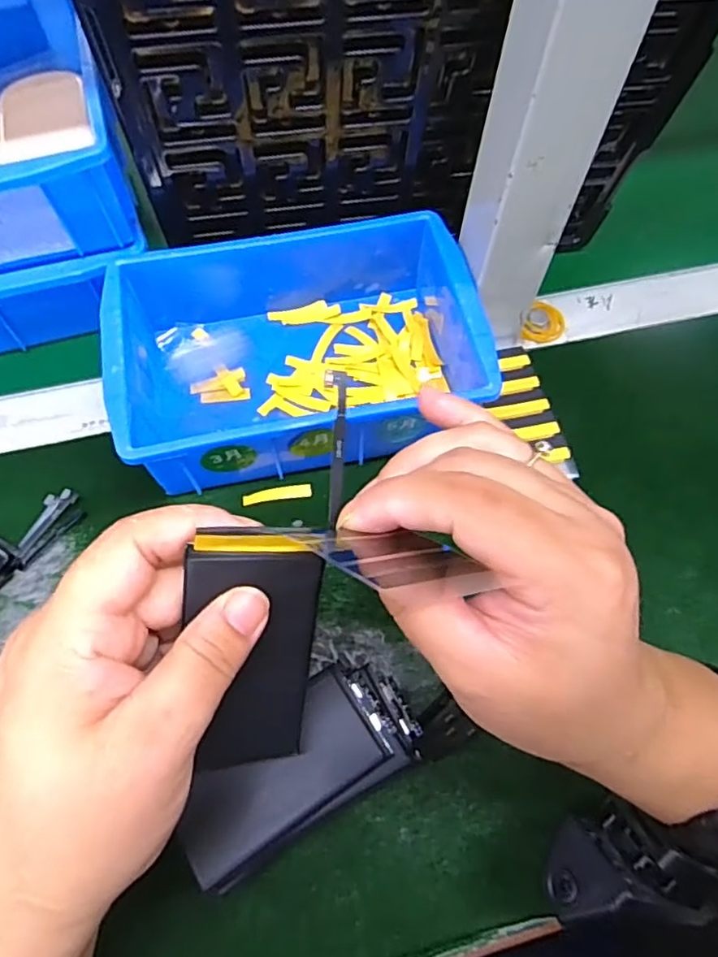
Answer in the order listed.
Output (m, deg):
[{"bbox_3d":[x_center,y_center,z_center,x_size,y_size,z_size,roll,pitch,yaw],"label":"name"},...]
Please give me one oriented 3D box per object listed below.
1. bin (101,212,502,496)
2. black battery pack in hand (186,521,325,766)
[{"bbox_3d":[-0.035,-0.073,0.346,0.197,0.062,0.131,-8,63,-5],"label":"bin"},{"bbox_3d":[-0.035,0.059,0.202,0.041,0.088,0.004,0,18,-18],"label":"black battery pack in hand"}]

